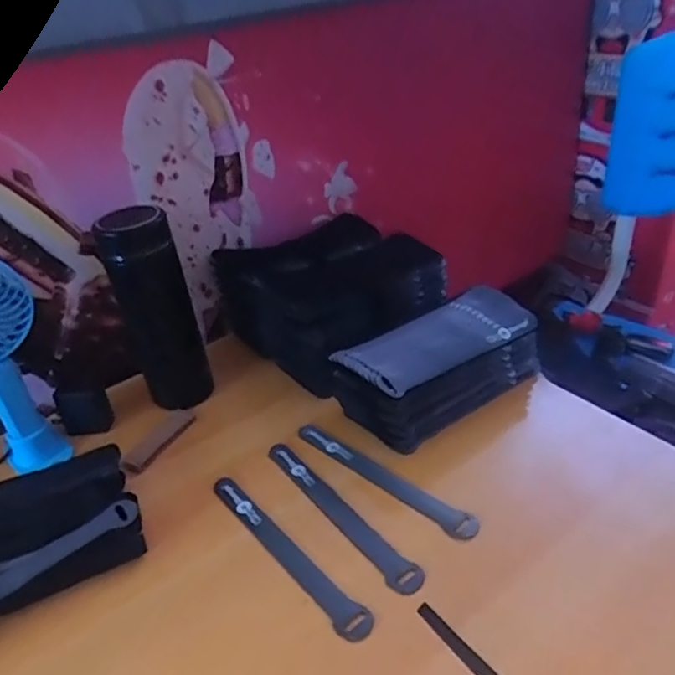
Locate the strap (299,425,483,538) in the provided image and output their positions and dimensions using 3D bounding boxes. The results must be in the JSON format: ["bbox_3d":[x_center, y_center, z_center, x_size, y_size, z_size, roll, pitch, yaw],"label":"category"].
[{"bbox_3d":[0.036,0.118,0.524,0.022,0.012,0.195,-31,41,-33],"label":"strap"}]

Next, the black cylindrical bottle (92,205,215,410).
[{"bbox_3d":[-0.185,-0.026,0.621,0.072,0.195,0.068,-18,35,-17],"label":"black cylindrical bottle"}]

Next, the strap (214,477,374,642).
[{"bbox_3d":[-0.043,0.163,0.471,0.023,0.006,0.193,-28,39,-29],"label":"strap"}]

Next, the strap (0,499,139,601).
[{"bbox_3d":[-0.243,0.178,0.443,0.195,0.014,0.023,-26,38,-27],"label":"strap"}]

